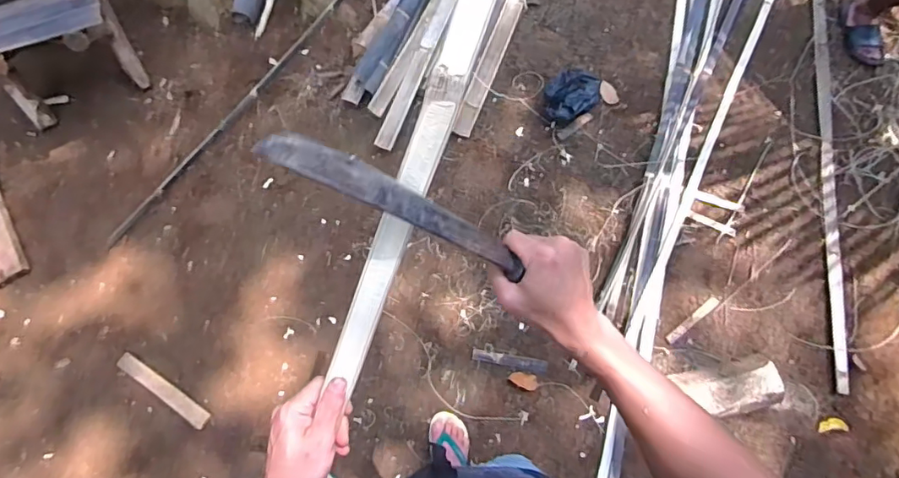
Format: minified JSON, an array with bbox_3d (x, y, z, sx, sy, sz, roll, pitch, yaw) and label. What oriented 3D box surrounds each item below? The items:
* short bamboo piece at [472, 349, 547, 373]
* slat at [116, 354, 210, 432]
[{"bbox_3d":[0.173,0.351,1.528,0.213,0.009,0.036,9,72,4],"label":"short bamboo piece"},{"bbox_3d":[-0.825,0.434,1.520,0.331,0.011,0.053,31,75,10],"label":"slat"}]

